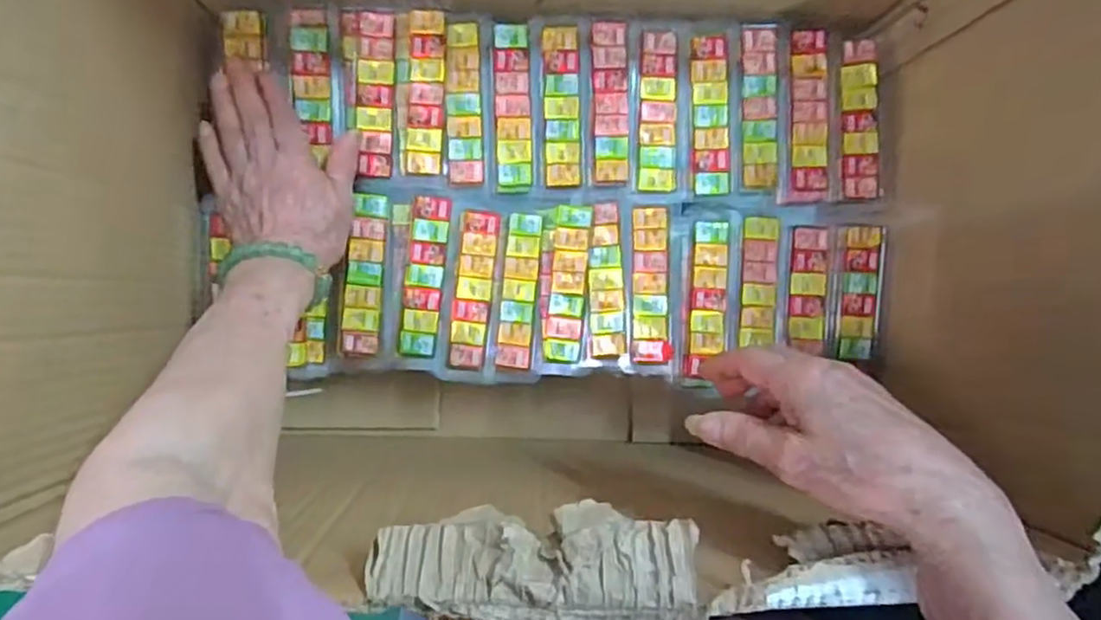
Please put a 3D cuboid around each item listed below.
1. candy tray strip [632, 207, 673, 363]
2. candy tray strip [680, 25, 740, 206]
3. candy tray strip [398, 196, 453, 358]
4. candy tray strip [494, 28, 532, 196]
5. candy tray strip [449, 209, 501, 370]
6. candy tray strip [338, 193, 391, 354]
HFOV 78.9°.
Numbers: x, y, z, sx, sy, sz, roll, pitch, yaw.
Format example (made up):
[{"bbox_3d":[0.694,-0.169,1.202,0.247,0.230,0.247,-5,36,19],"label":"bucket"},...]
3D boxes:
[{"bbox_3d":[0.078,-0.020,0.516,0.028,0.004,0.118,-1,90,-2],"label":"candy tray strip"},{"bbox_3d":[0.122,-0.151,0.510,0.042,0.009,0.131,-1,90,-2],"label":"candy tray strip"},{"bbox_3d":[-0.095,-0.025,0.505,0.029,0.008,0.119,5,90,-2],"label":"candy tray strip"},{"bbox_3d":[-0.028,-0.154,0.511,0.027,0.011,0.122,-2,90,-2],"label":"candy tray strip"},{"bbox_3d":[-0.058,-0.015,0.511,0.028,0.017,0.117,5,90,-2],"label":"candy tray strip"},{"bbox_3d":[-0.139,-0.026,0.502,0.028,0.008,0.120,5,90,-2],"label":"candy tray strip"}]

